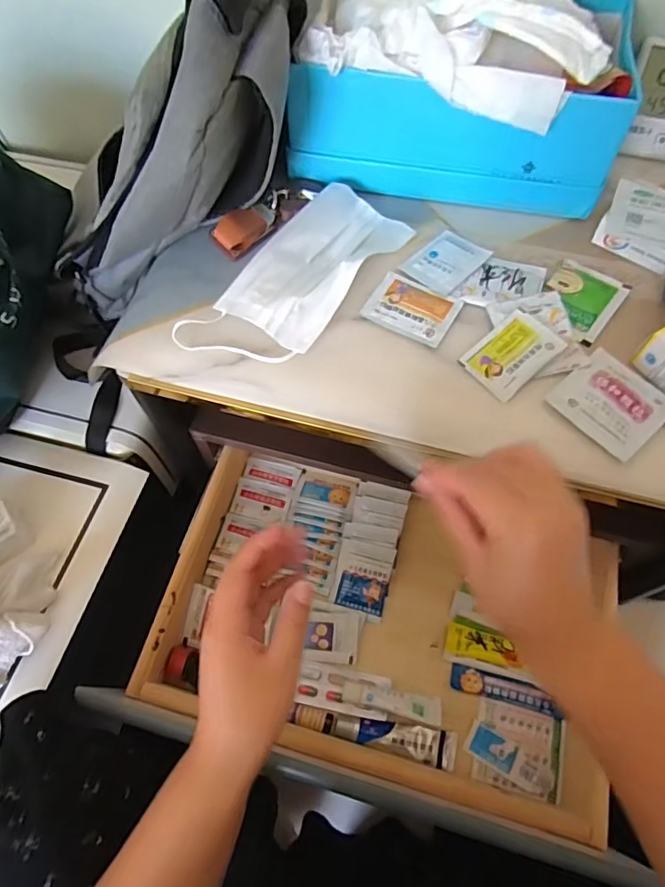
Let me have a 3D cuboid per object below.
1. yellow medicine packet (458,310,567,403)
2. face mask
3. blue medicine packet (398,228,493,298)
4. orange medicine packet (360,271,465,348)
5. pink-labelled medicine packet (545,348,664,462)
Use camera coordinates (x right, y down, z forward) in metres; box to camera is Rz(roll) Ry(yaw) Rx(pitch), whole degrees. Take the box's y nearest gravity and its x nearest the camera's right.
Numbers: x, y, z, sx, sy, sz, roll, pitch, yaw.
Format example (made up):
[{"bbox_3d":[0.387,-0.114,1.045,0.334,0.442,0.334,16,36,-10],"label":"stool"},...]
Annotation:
[{"bbox_3d":[0.137,-0.069,0.397,0.069,0.006,0.049,-38,69,-16],"label":"yellow medicine packet"},{"bbox_3d":[-0.023,-0.139,0.431,0.084,0.023,0.205,33,68,16],"label":"face mask"},{"bbox_3d":[0.098,-0.157,0.449,0.052,0.006,0.067,40,70,18],"label":"blue medicine packet"},{"bbox_3d":[0.065,-0.111,0.423,0.069,0.004,0.051,27,67,14],"label":"orange medicine packet"},{"bbox_3d":[0.204,-0.030,0.380,0.071,0.004,0.069,-37,69,-16],"label":"pink-labelled medicine packet"}]

